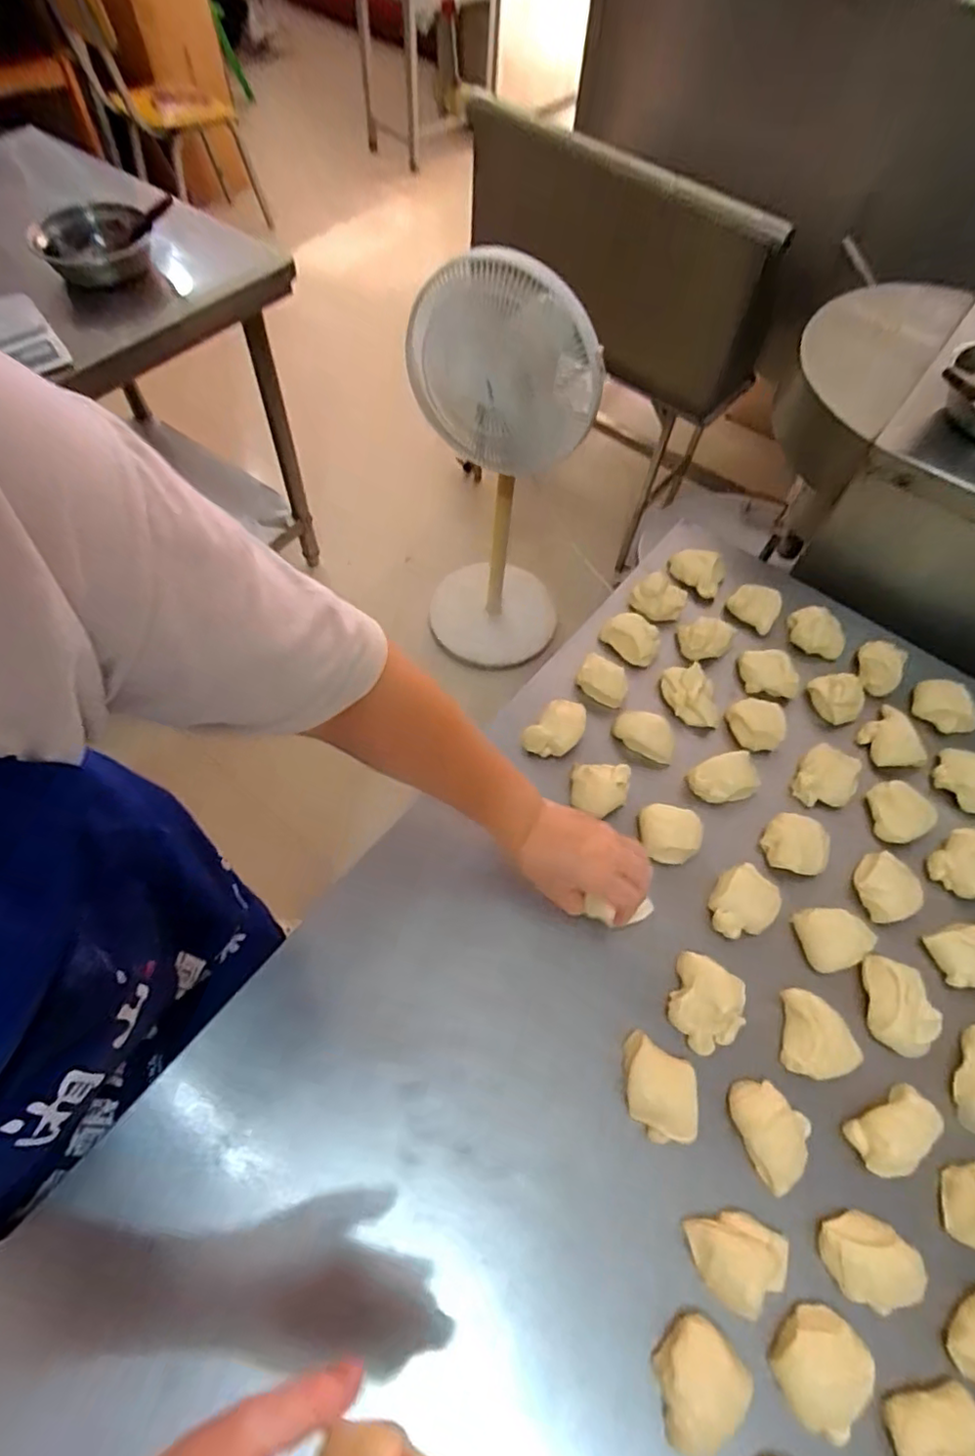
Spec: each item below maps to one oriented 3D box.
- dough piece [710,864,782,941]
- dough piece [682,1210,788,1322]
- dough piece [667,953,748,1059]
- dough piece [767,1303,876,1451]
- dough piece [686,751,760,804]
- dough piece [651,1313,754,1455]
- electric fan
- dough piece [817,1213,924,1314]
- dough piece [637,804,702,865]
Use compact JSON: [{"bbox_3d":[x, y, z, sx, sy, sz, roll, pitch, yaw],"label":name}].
[{"bbox_3d":[0.241,0.168,0.589,0.065,0.027,0.056,-35,69,-20],"label":"dough piece"},{"bbox_3d":[0.190,0.397,0.459,0.069,0.026,0.057,-9,63,-8],"label":"dough piece"},{"bbox_3d":[0.193,0.243,0.543,0.060,0.033,0.075,18,62,6],"label":"dough piece"},{"bbox_3d":[0.233,0.448,0.431,0.049,0.035,0.065,30,64,12],"label":"dough piece"},{"bbox_3d":[0.250,0.057,0.659,0.074,0.039,0.051,-12,63,-10],"label":"dough piece"},{"bbox_3d":[0.144,0.454,0.427,0.066,0.032,0.055,-40,71,-22],"label":"dough piece"},{"bbox_3d":[0.013,-0.500,1.380,0.342,0.971,0.302,2,62,-3],"label":"electric fan"},{"bbox_3d":[0.287,0.400,0.463,0.066,0.024,0.054,22,62,8],"label":"dough piece"},{"bbox_3d":[0.180,0.104,0.614,0.058,0.030,0.052,10,61,1],"label":"dough piece"}]

